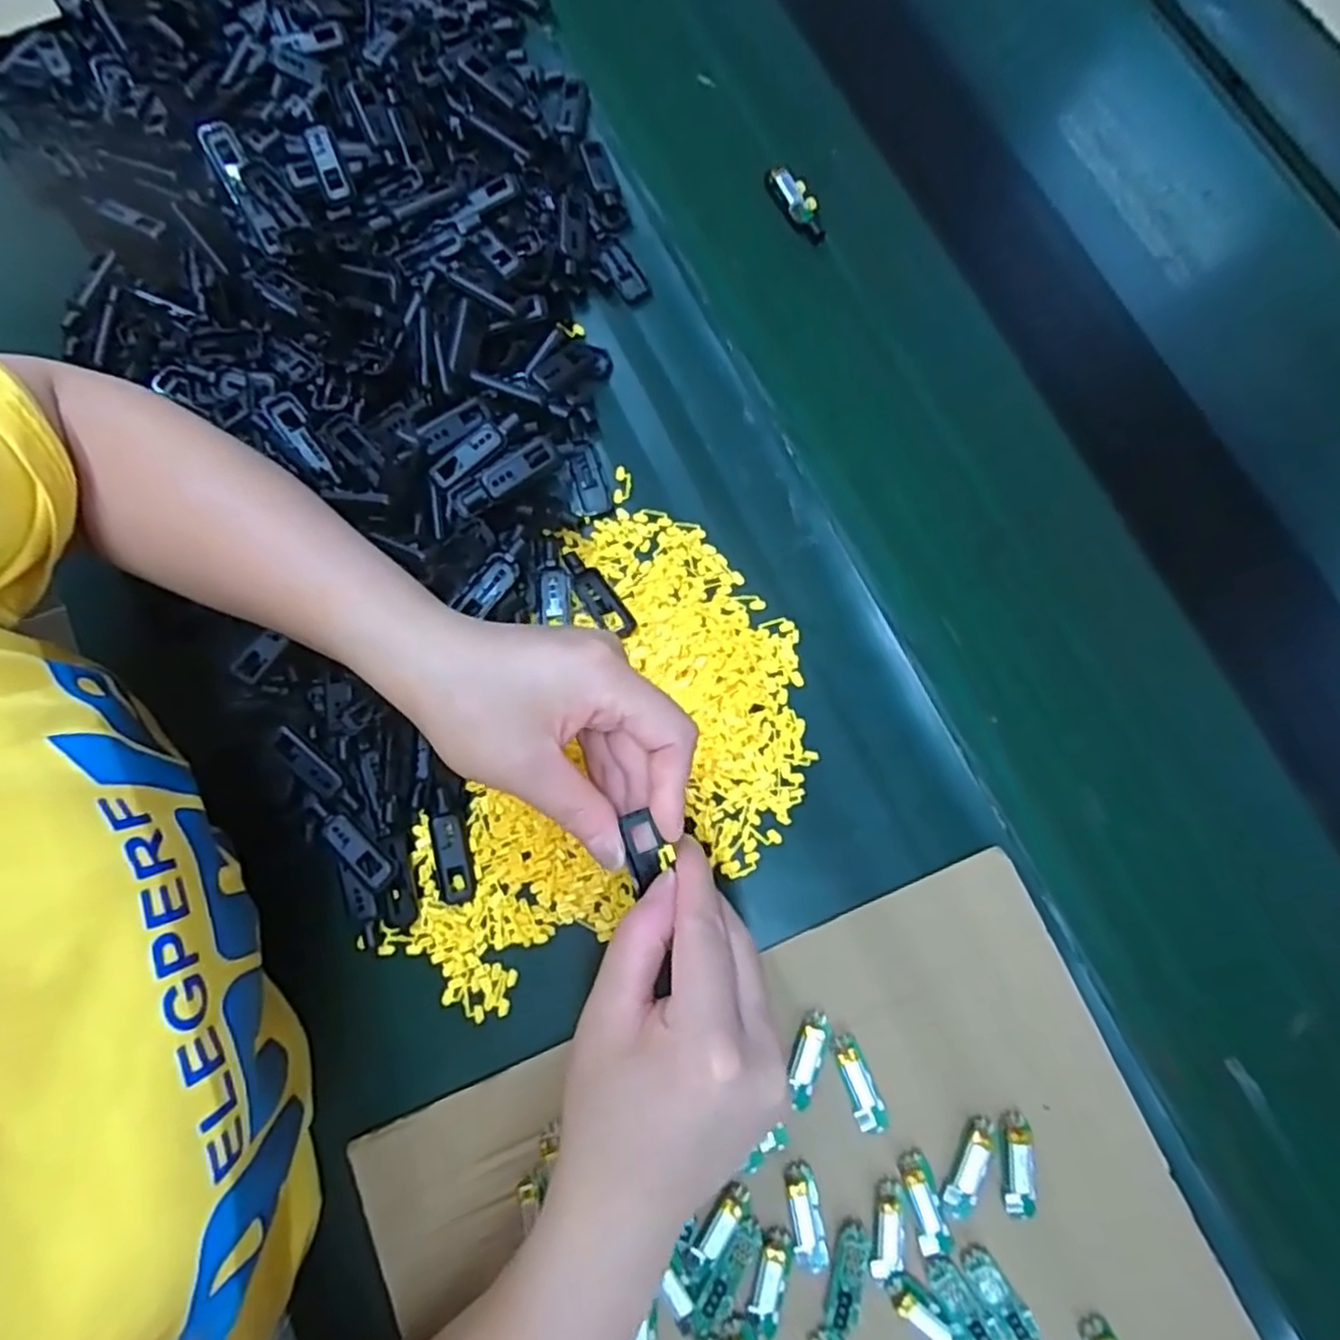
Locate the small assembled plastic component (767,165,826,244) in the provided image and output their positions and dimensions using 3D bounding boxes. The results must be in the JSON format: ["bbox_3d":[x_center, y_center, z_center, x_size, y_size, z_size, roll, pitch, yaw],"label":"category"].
[{"bbox_3d":[0.081,-0.294,0.455,0.018,0.011,0.054,-32,78,-6],"label":"small assembled plastic component"}]

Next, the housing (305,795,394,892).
[{"bbox_3d":[-0.162,0.086,0.361,0.061,0.008,0.016,40,80,10],"label":"housing"}]

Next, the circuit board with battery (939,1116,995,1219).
[{"bbox_3d":[0.137,0.227,0.328,0.015,0.010,0.045,25,78,7],"label":"circuit board with battery"}]

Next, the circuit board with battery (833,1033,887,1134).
[{"bbox_3d":[0.089,0.194,0.338,0.014,0.006,0.043,-17,77,-3],"label":"circuit board with battery"}]

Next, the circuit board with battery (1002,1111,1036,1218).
[{"bbox_3d":[0.158,0.226,0.328,0.013,0.013,0.043,0,76,1],"label":"circuit board with battery"}]

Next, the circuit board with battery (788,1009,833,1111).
[{"bbox_3d":[0.065,0.184,0.339,0.014,0.011,0.044,19,78,6],"label":"circuit board with battery"}]

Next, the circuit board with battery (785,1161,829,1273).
[{"bbox_3d":[0.061,0.247,0.324,0.014,0.006,0.042,-8,76,-1],"label":"circuit board with battery"}]

